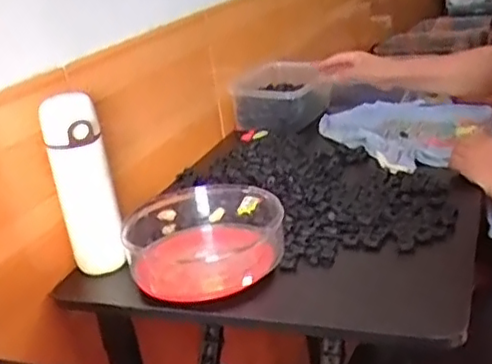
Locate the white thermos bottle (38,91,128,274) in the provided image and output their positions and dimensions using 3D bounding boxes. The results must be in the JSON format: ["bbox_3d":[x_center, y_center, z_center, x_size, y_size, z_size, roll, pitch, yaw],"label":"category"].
[{"bbox_3d":[-0.198,0.005,0.798,0.061,0.222,0.060,-17,23,-22],"label":"white thermos bottle"}]

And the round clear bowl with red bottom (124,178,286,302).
[{"bbox_3d":[-0.052,0.070,0.834,0.198,0.070,0.218,-3,22,12],"label":"round clear bowl with red bottom"}]

